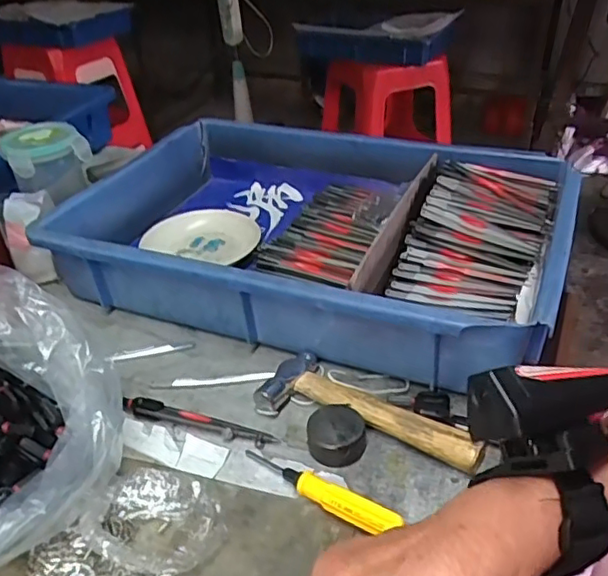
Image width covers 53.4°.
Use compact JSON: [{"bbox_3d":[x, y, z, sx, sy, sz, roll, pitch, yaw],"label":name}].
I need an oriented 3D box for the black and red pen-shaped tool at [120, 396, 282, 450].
[{"bbox_3d":[-0.078,0.095,0.429,0.121,0.009,0.017,10,37,19],"label":"black and red pen-shaped tool"}]

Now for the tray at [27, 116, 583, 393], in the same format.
[{"bbox_3d":[0.012,-0.053,0.568,0.426,0.083,0.288,12,37,22],"label":"tray"}]

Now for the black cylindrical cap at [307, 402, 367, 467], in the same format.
[{"bbox_3d":[0.021,0.096,0.403,0.037,0.023,0.046,-4,34,0],"label":"black cylindrical cap"}]

